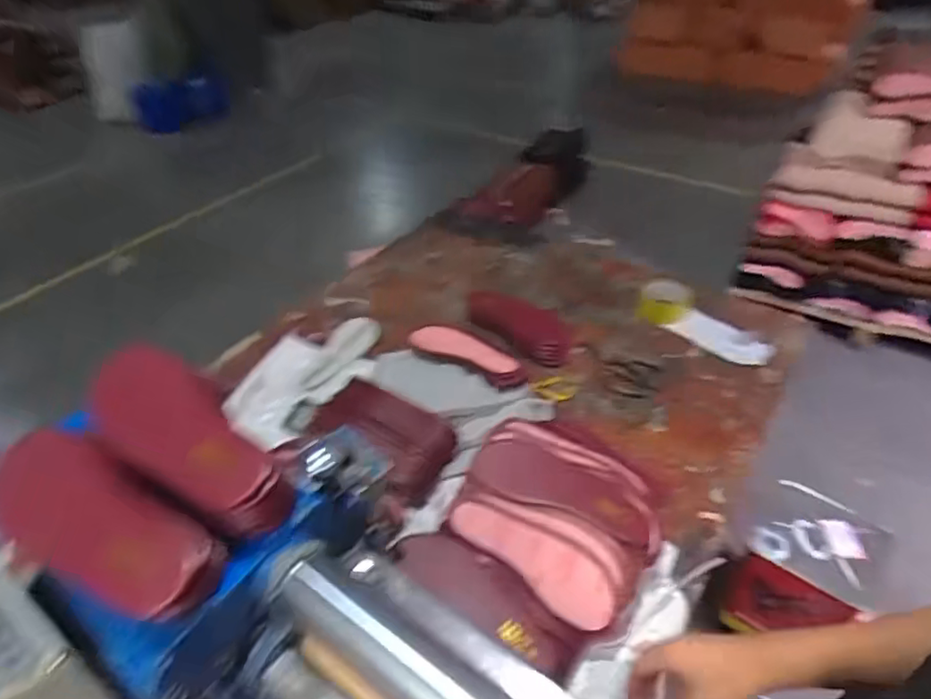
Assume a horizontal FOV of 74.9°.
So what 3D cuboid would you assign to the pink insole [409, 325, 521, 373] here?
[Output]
[{"bbox_3d":[-0.008,-0.004,1.135,0.224,0.020,0.056,19,43,25],"label":"pink insole"}]

